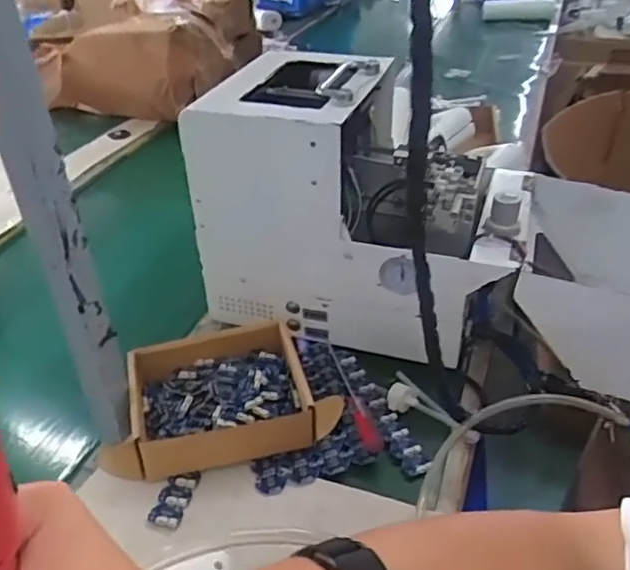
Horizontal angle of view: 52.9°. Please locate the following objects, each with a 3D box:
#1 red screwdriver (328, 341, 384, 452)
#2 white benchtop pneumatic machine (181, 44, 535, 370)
[{"bbox_3d":[0.038,0.109,0.651,0.018,0.016,0.157,-9,36,-10],"label":"red screwdriver"},{"bbox_3d":[0.056,-0.087,0.725,0.326,0.281,0.213,9,37,14],"label":"white benchtop pneumatic machine"}]

